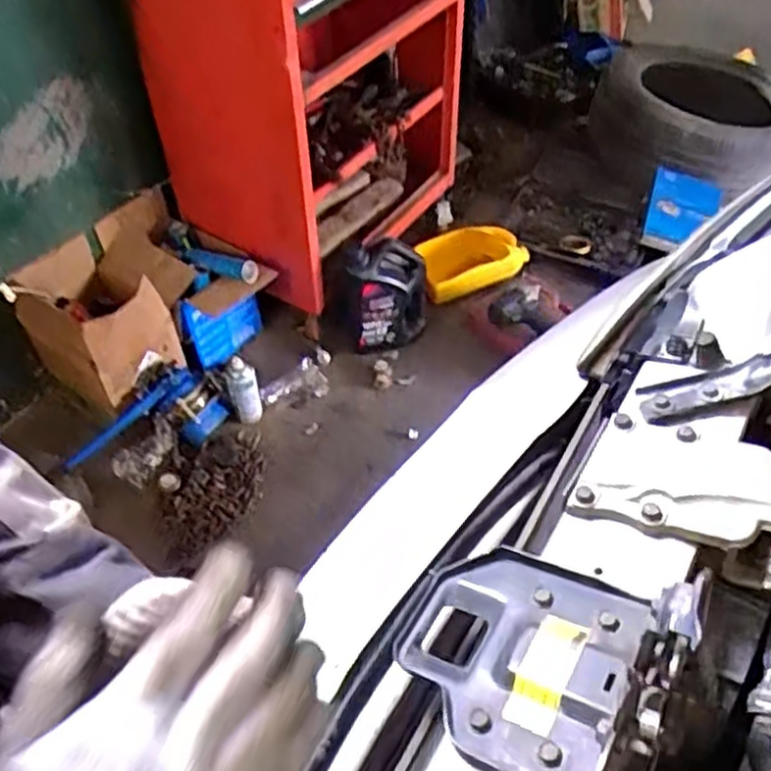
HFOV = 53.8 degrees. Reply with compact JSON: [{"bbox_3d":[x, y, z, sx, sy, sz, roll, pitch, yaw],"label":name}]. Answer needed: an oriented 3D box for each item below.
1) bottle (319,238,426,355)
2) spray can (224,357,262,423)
[{"bbox_3d":[-0.042,-0.213,1.898,0.297,0.292,0.141,-9,48,-6],"label":"bottle"},{"bbox_3d":[-0.332,0.011,1.786,0.067,0.169,0.062,-1,48,1],"label":"spray can"}]

